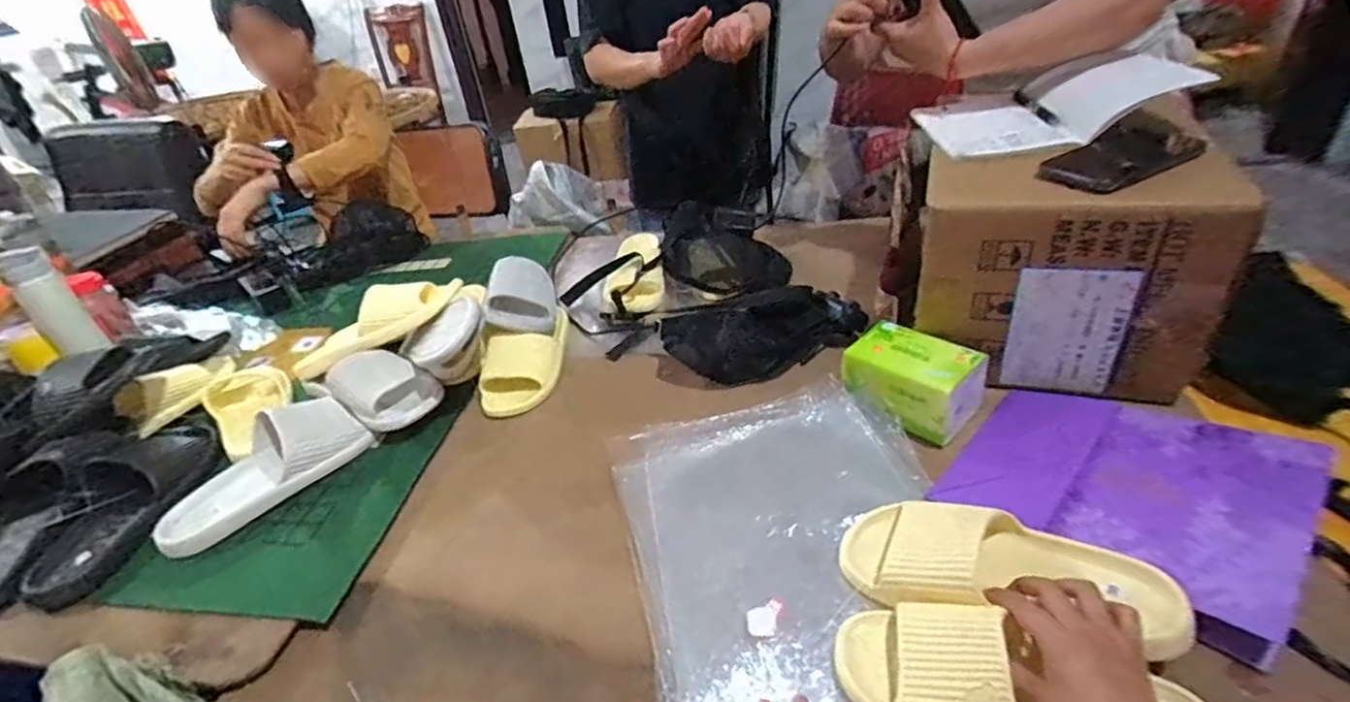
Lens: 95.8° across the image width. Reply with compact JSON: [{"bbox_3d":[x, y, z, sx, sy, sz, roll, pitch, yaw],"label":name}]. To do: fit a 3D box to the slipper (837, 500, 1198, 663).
[{"bbox_3d":[0.270,0.179,0.511,0.251,0.054,0.097,3,40,21],"label":"slipper"}]

